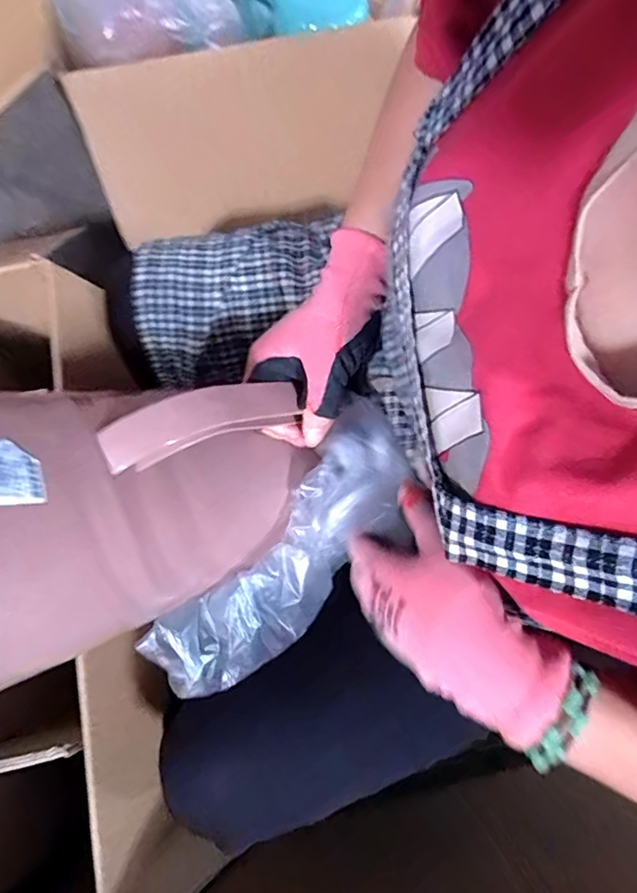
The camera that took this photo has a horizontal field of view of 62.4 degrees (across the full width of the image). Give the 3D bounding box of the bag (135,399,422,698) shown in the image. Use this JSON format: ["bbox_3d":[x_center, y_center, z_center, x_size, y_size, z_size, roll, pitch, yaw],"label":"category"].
[{"bbox_3d":[-0.015,0.075,0.349,0.078,0.052,0.213,40,86,12],"label":"bag"}]

